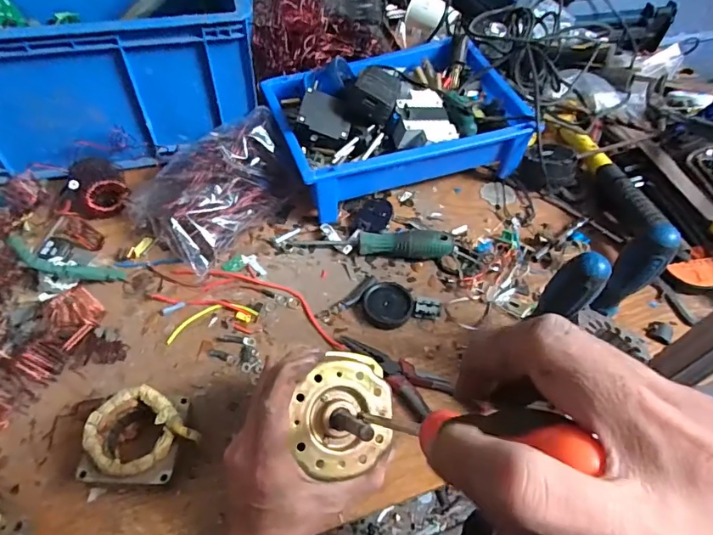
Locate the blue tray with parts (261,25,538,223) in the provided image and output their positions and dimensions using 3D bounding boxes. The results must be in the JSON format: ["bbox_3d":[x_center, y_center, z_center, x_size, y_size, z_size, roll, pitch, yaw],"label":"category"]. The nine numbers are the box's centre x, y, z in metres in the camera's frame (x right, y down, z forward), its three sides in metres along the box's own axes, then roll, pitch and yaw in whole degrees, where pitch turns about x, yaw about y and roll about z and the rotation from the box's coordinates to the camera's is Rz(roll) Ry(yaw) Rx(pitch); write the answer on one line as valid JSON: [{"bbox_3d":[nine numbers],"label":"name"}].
[{"bbox_3d":[0.051,-0.195,0.628,0.305,0.126,0.205,-14,53,-14],"label":"blue tray with parts"}]

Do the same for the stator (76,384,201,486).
[{"bbox_3d":[-0.175,0.148,0.399,0.086,0.058,0.070,5,51,1],"label":"stator"}]

